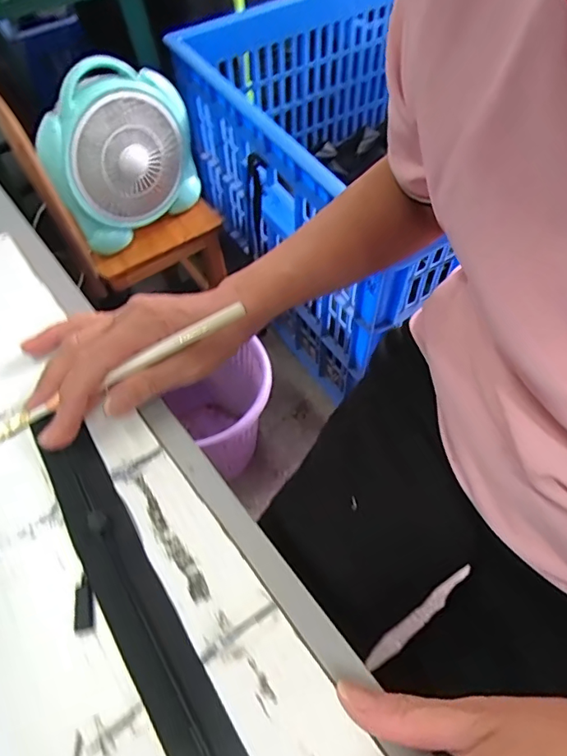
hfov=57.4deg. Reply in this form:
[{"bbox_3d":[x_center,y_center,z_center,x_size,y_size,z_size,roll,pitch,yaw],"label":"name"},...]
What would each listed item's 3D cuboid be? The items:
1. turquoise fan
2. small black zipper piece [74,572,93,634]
[{"bbox_3d":[-0.248,-0.342,0.786,0.096,0.215,0.237,39,67,23],"label":"turquoise fan"},{"bbox_3d":[-0.105,0.118,0.271,0.009,0.004,0.028,-12,58,-6],"label":"small black zipper piece"}]

